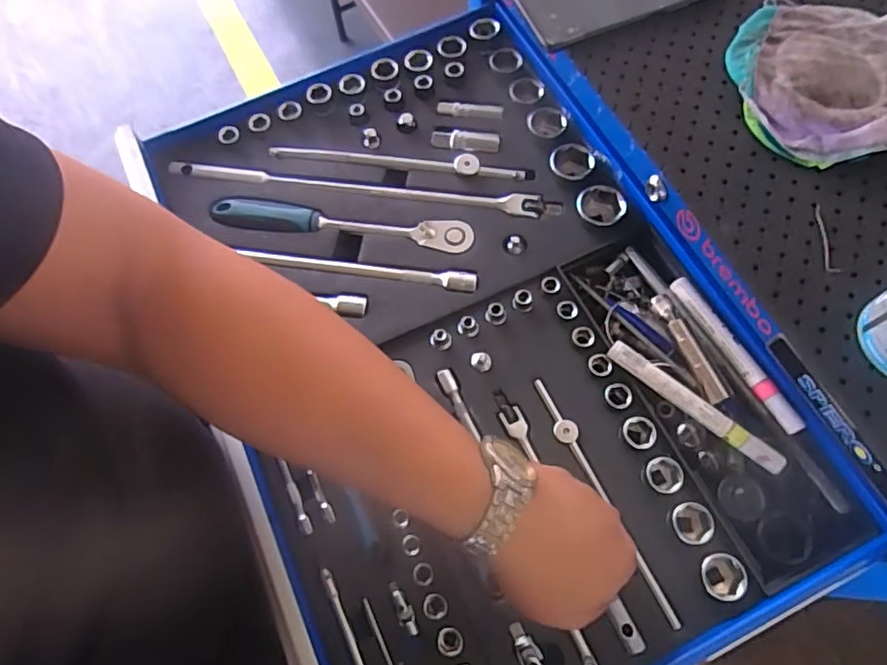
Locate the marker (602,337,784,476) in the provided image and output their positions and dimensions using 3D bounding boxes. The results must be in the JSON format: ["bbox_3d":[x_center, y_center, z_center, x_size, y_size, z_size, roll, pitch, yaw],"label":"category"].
[{"bbox_3d":[0.187,0.053,0.426,0.142,0.016,0.017,37,74,16],"label":"marker"}]

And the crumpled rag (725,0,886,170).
[{"bbox_3d":[0.301,-0.194,0.431,0.154,0.025,0.157,17,69,10],"label":"crumpled rag"}]

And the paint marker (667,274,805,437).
[{"bbox_3d":[0.224,0.015,0.440,0.011,0.013,0.141,-26,69,-8],"label":"paint marker"}]

